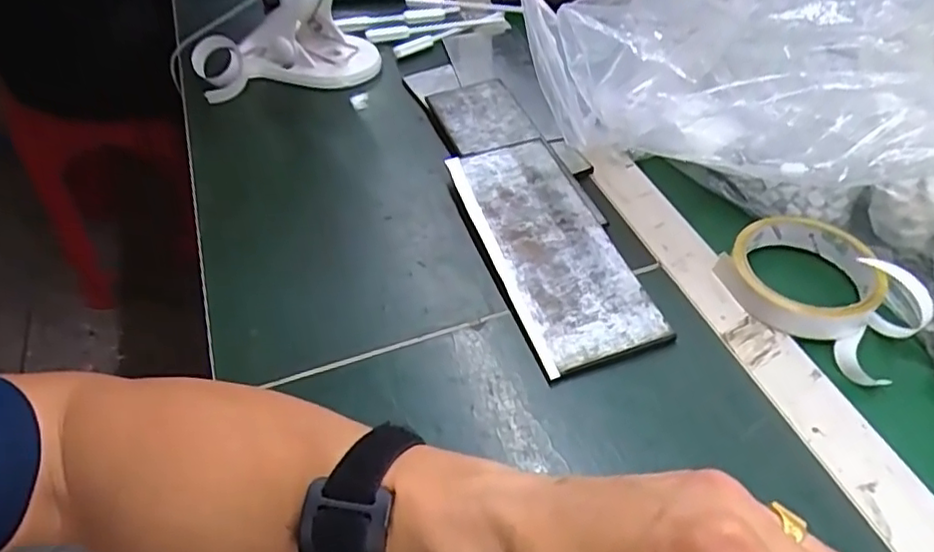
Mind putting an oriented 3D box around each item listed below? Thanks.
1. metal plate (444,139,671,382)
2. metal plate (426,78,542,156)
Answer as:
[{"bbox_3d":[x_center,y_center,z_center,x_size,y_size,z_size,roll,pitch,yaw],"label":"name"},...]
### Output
[{"bbox_3d":[0.057,-0.023,0.437,0.085,0.006,0.203,-16,54,-12],"label":"metal plate"},{"bbox_3d":[0.011,-0.141,0.541,0.075,0.012,0.115,-11,48,-11],"label":"metal plate"}]

